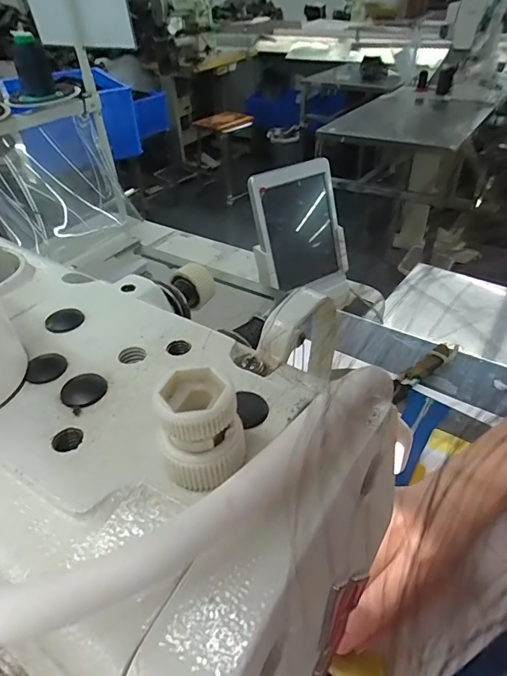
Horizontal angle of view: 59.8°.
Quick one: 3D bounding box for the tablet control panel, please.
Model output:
[{"bbox_3d":[0.075,-0.174,0.718,0.158,0.203,0.027,-24,24,-21],"label":"tablet control panel"}]

